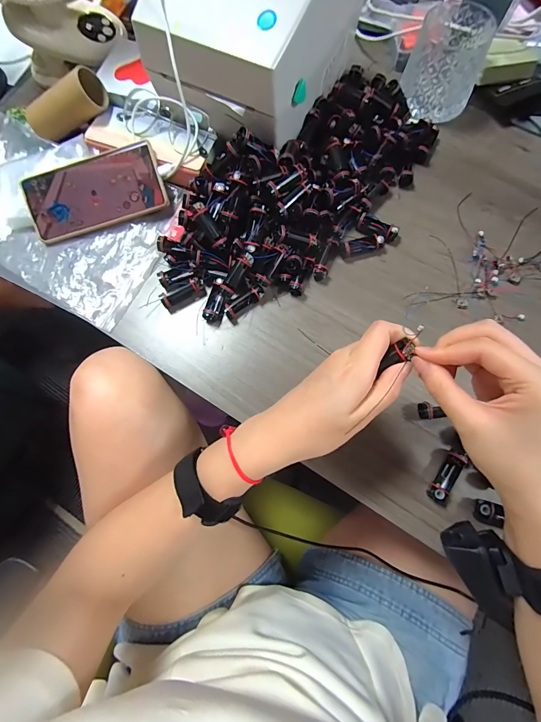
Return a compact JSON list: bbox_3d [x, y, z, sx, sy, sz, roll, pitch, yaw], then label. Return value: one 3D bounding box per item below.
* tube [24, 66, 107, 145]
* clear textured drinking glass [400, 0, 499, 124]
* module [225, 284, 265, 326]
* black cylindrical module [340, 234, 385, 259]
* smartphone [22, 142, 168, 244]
[{"bbox_3d":[-0.255,-0.313,0.419,0.105,0.043,0.038,-25,75,11],"label":"tube"},{"bbox_3d":[0.211,-0.357,0.413,0.085,0.075,0.096,24,77,8],"label":"clear textured drinking glass"},{"bbox_3d":[-0.029,-0.064,0.376,0.048,0.017,0.017,-44,77,-9],"label":"module"},{"bbox_3d":[0.103,-0.130,0.385,0.046,0.016,0.015,-12,74,-1],"label":"black cylindrical module"},{"bbox_3d":[-0.208,-0.200,0.403,0.162,0.008,0.081,-16,99,2],"label":"smartphone"}]

